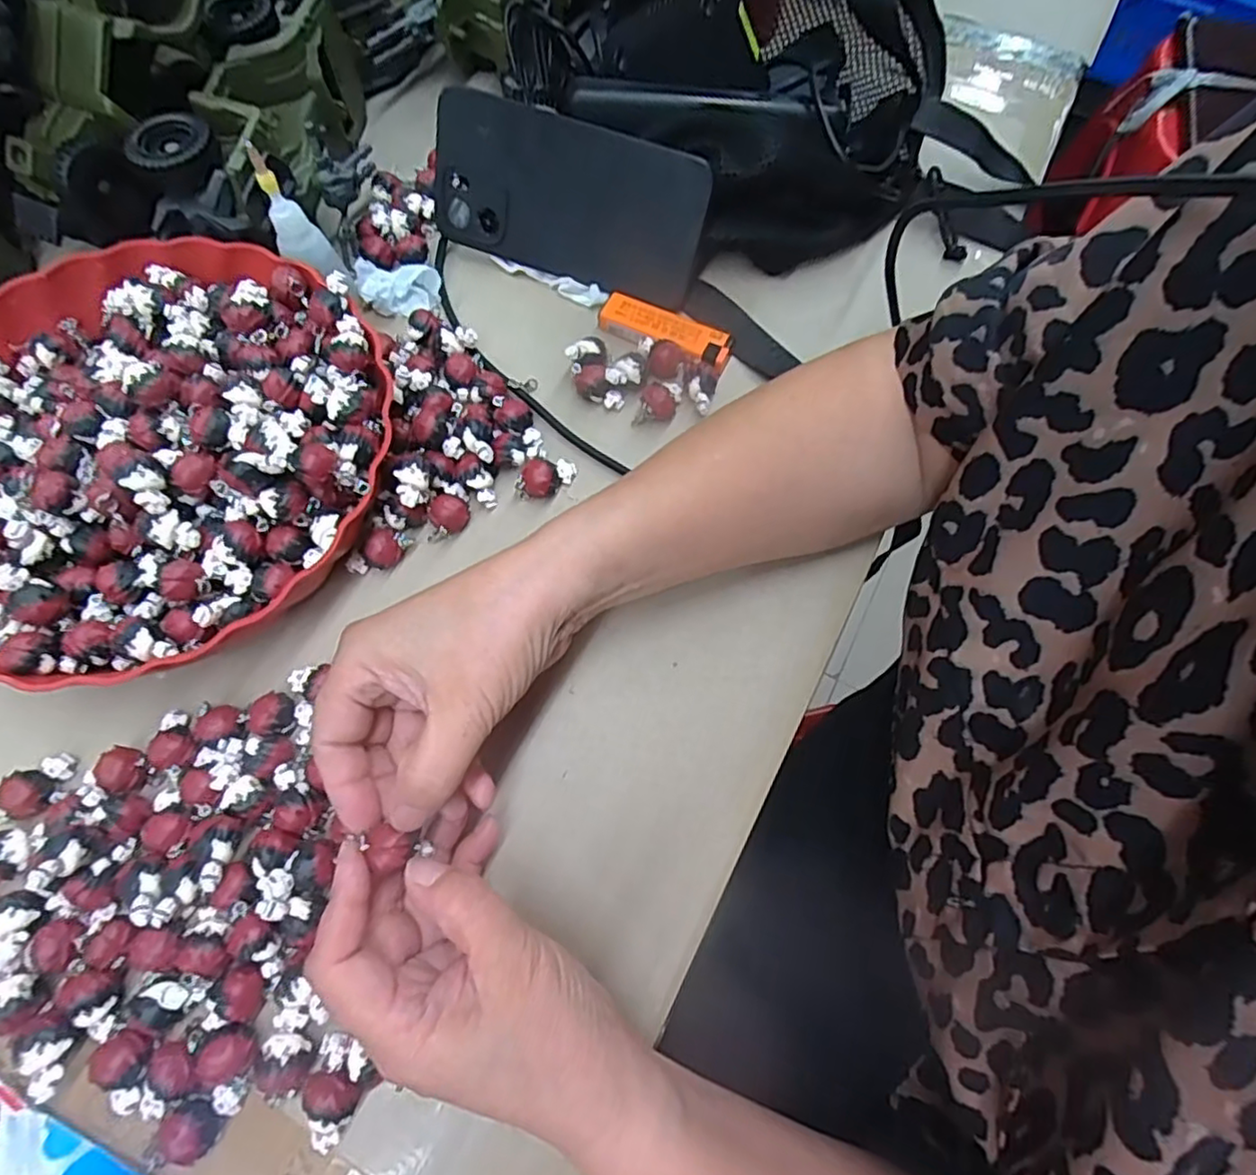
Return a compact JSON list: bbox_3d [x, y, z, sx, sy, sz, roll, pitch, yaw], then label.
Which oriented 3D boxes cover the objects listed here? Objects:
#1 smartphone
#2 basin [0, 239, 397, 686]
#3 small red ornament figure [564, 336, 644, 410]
[{"bbox_3d":[-0.038,-0.225,0.375,0.165,0.078,0.015,22,34,9],"label":"smartphone"},{"bbox_3d":[-0.244,-0.073,0.329,0.241,0.063,0.234,0,69,0],"label":"basin"},{"bbox_3d":[-0.014,-0.122,0.364,0.038,0.020,0.036,0,69,0],"label":"small red ornament figure"}]

